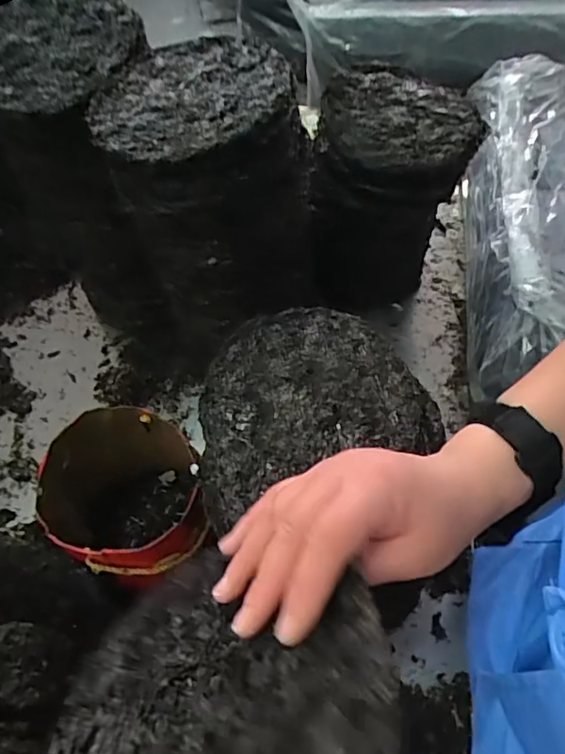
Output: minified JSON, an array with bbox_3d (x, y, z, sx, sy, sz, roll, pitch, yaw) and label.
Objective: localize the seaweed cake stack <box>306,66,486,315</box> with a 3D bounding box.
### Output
[{"bbox_3d":[0.145,-0.242,0.801,0.195,0.285,0.196,6,56,7],"label":"seaweed cake stack"}]

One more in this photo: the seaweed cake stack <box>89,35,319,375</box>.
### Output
[{"bbox_3d":[-0.071,-0.166,0.678,0.204,0.372,0.167,-5,56,-2],"label":"seaweed cake stack"}]

